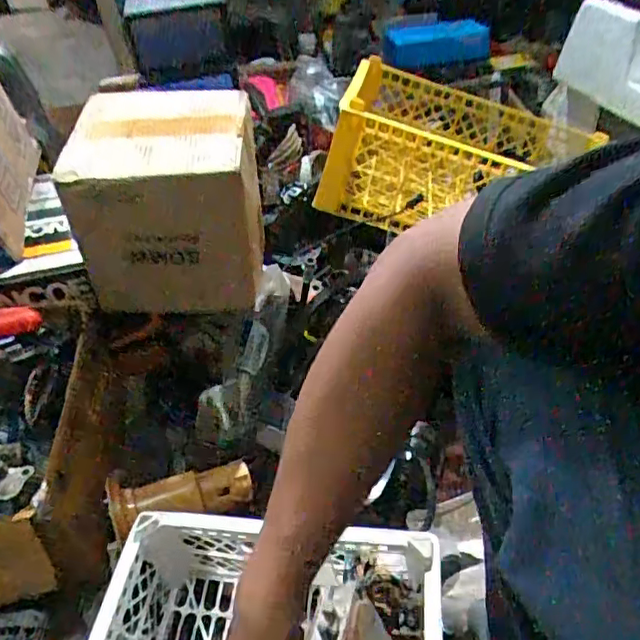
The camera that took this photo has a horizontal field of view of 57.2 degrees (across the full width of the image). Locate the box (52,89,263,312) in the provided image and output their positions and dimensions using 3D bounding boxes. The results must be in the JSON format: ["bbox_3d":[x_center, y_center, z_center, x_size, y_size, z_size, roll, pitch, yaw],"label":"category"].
[{"bbox_3d":[-0.186,-0.148,0.751,0.212,0.221,0.199,-6,44,1],"label":"box"}]

